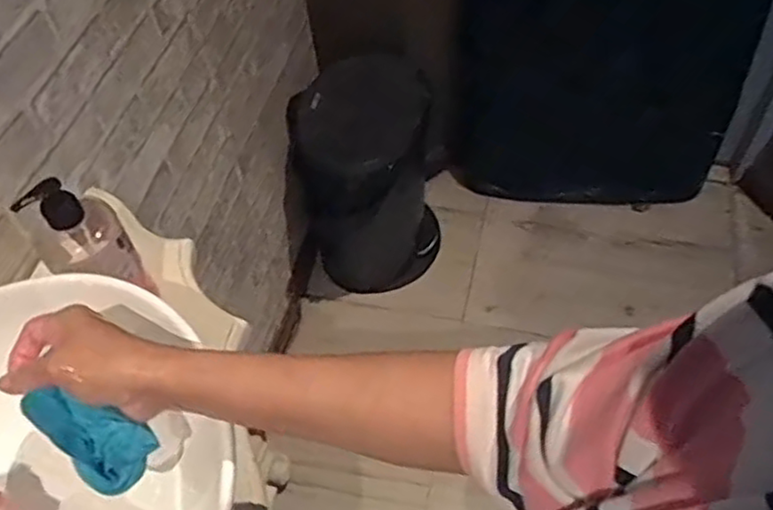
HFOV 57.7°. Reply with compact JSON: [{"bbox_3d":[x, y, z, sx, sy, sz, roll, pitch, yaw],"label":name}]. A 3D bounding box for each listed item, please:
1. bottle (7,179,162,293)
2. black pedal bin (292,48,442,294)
[{"bbox_3d":[-0.264,-0.007,0.628,0.066,0.172,0.093,-29,57,-17],"label":"bottle"},{"bbox_3d":[-0.036,-0.153,1.528,0.295,0.464,0.273,-5,53,0],"label":"black pedal bin"}]

